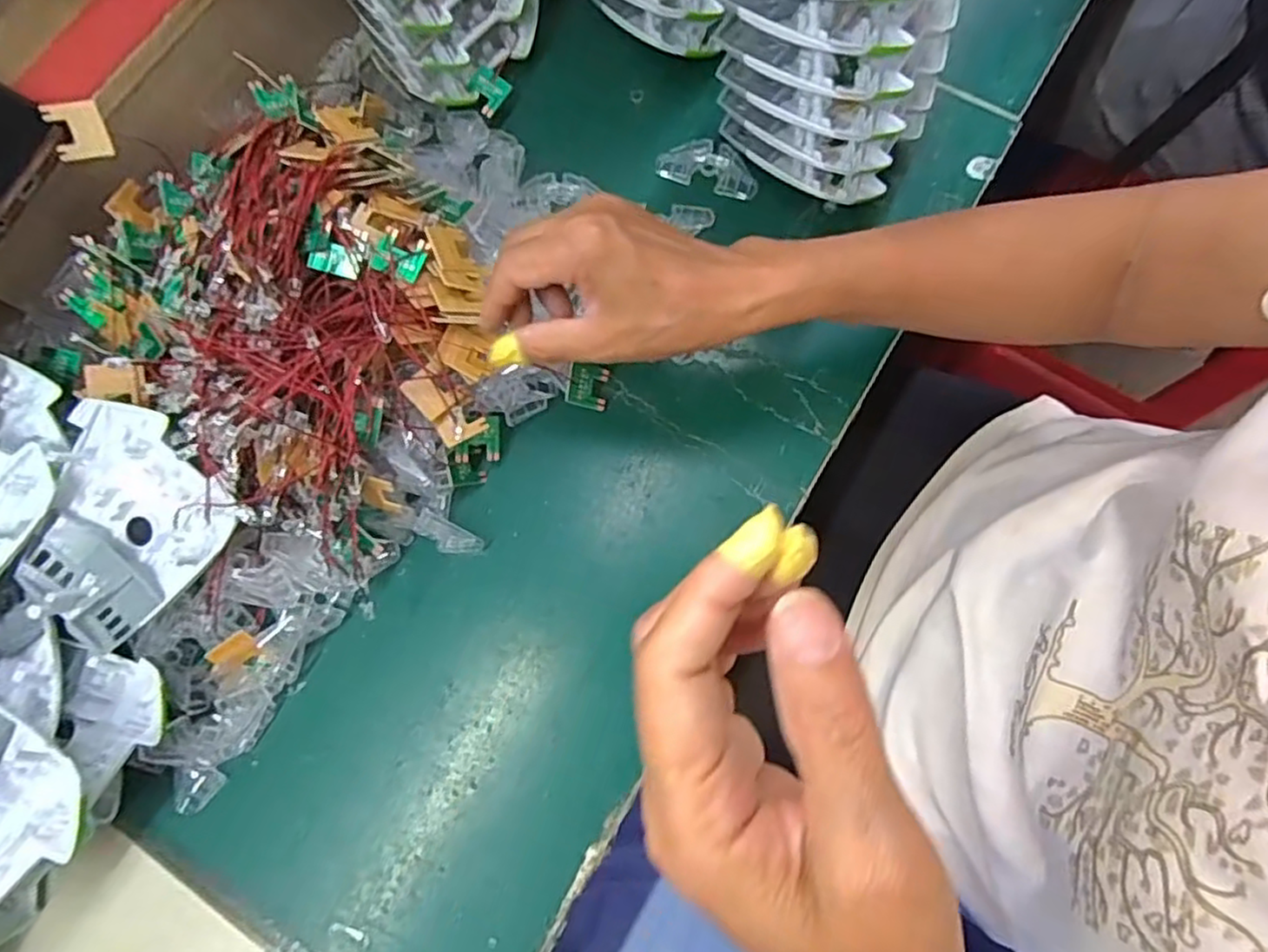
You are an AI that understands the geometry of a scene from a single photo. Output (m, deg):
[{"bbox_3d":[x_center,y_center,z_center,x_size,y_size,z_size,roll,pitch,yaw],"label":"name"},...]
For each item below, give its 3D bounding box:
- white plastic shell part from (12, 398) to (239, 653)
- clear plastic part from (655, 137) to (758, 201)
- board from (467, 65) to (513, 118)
[{"bbox_3d":[-0.266,0.024,0.348,0.103,0.029,0.097,-43,79,-8],"label":"white plastic shell part"},{"bbox_3d":[0.049,-0.201,0.441,0.066,0.008,0.030,18,77,6],"label":"clear plastic part"},{"bbox_3d":[-0.096,-0.252,0.443,0.025,0.004,0.024,35,97,-6],"label":"board"}]

